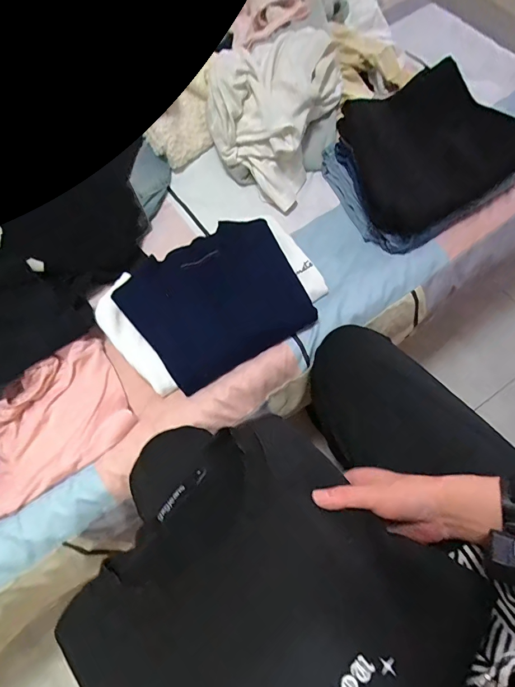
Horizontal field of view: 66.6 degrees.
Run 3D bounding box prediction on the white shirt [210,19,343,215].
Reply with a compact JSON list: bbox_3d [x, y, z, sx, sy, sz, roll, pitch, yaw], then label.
[{"bbox_3d":[0.027,-0.431,0.722,0.203,0.132,0.301,20,68,7],"label":"white shirt"}]

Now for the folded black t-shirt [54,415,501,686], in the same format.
[{"bbox_3d":[0.010,0.211,0.302,0.257,0.056,0.262,33,66,29],"label":"folded black t-shirt"}]

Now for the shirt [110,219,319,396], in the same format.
[{"bbox_3d":[-0.062,-0.069,0.586,0.244,0.043,0.206,-28,71,-12],"label":"shirt"}]

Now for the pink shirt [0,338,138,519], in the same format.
[{"bbox_3d":[-0.296,0.111,0.542,0.234,0.039,0.168,-32,72,-14],"label":"pink shirt"}]

